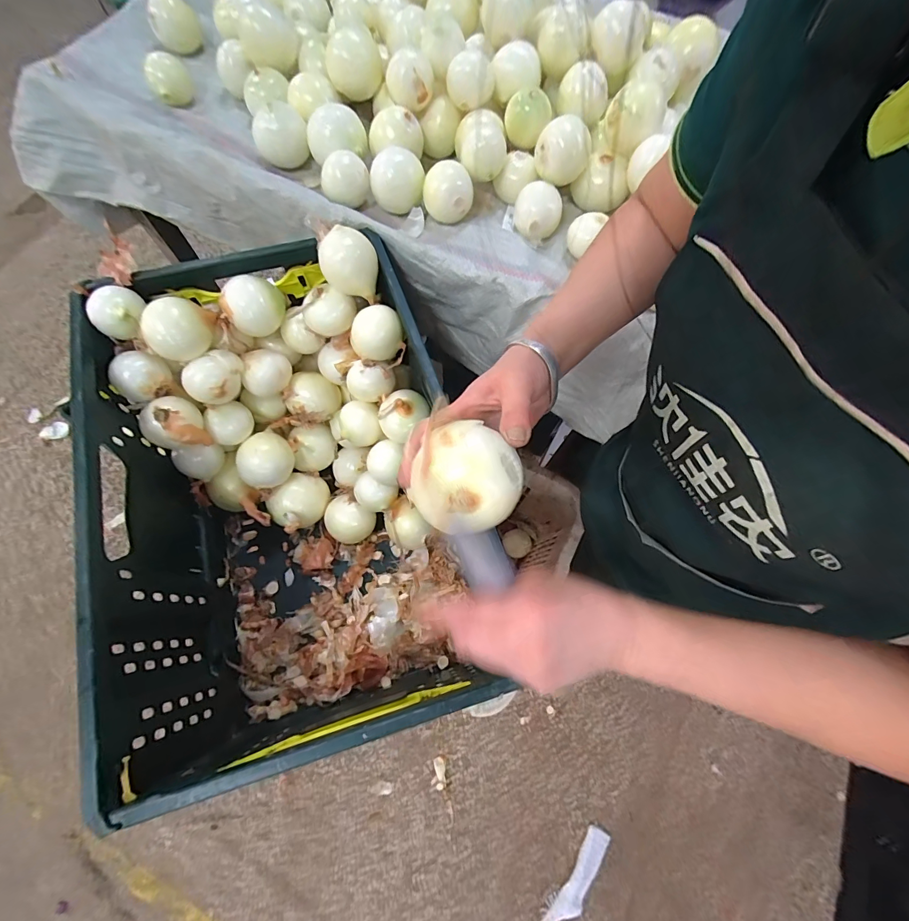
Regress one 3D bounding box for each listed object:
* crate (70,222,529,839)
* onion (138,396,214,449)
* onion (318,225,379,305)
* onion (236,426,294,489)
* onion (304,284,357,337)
[{"bbox_3d":[-0.221,0.041,0.557,0.421,0.306,0.602,-17,73,-8],"label":"crate"},{"bbox_3d":[-0.387,-0.051,0.537,0.069,0.059,0.065,-18,73,-9],"label":"onion"},{"bbox_3d":[-0.140,-0.262,0.522,0.074,0.061,0.070,-4,71,-4],"label":"onion"},{"bbox_3d":[-0.291,0.001,0.616,0.070,0.064,0.083,36,73,9],"label":"onion"},{"bbox_3d":[-0.176,-0.208,0.553,0.064,0.051,0.053,20,71,4],"label":"onion"}]

